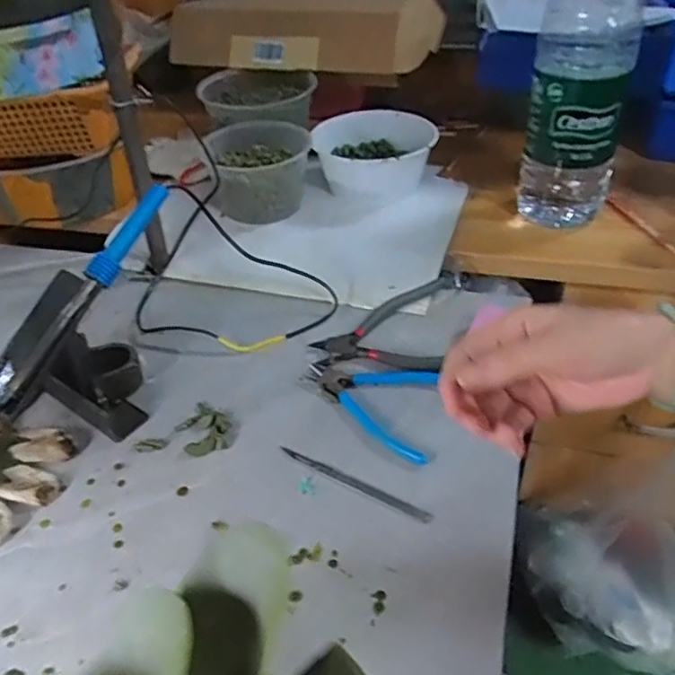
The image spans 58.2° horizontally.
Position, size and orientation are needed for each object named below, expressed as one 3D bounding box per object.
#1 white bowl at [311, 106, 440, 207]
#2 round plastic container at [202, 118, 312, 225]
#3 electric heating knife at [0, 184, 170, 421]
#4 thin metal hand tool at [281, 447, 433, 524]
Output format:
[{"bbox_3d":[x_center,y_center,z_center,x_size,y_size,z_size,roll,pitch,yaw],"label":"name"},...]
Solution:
[{"bbox_3d":[0.050,-0.249,0.840,0.159,0.066,0.171,-4,40,3],"label":"white bowl"},{"bbox_3d":[-0.102,-0.218,0.808,0.134,0.093,0.135,-4,40,3],"label":"round plastic container"},{"bbox_3d":[-0.232,-0.027,0.541,0.033,0.017,0.275,19,70,27],"label":"electric heating knife"},{"bbox_3d":[0.013,0.118,0.494,0.140,0.006,0.010,21,47,28],"label":"thin metal hand tool"}]

